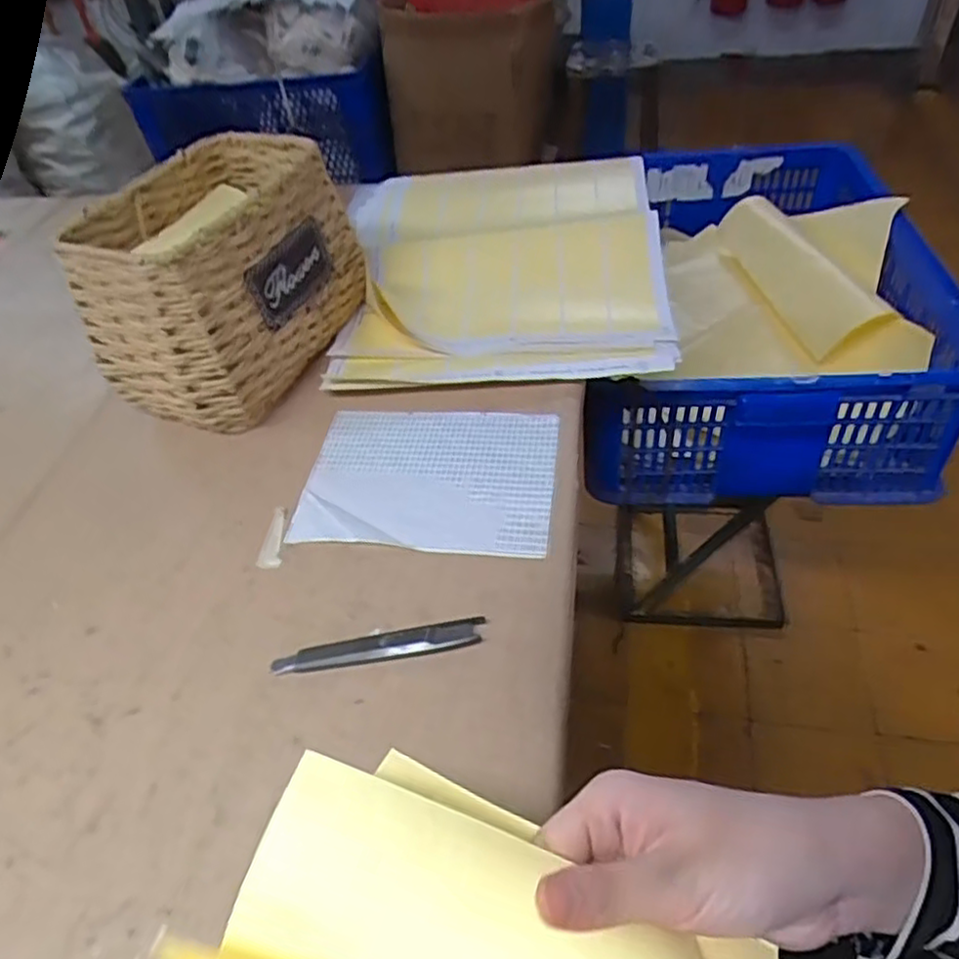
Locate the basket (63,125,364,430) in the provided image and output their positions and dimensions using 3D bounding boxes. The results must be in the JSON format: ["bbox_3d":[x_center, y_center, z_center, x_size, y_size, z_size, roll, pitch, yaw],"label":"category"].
[{"bbox_3d":[-0.233,-0.181,0.648,0.151,0.177,0.239,18,50,21],"label":"basket"}]

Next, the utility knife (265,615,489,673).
[{"bbox_3d":[-0.067,0.111,0.467,0.138,0.011,0.022,-7,46,-1],"label":"utility knife"}]

